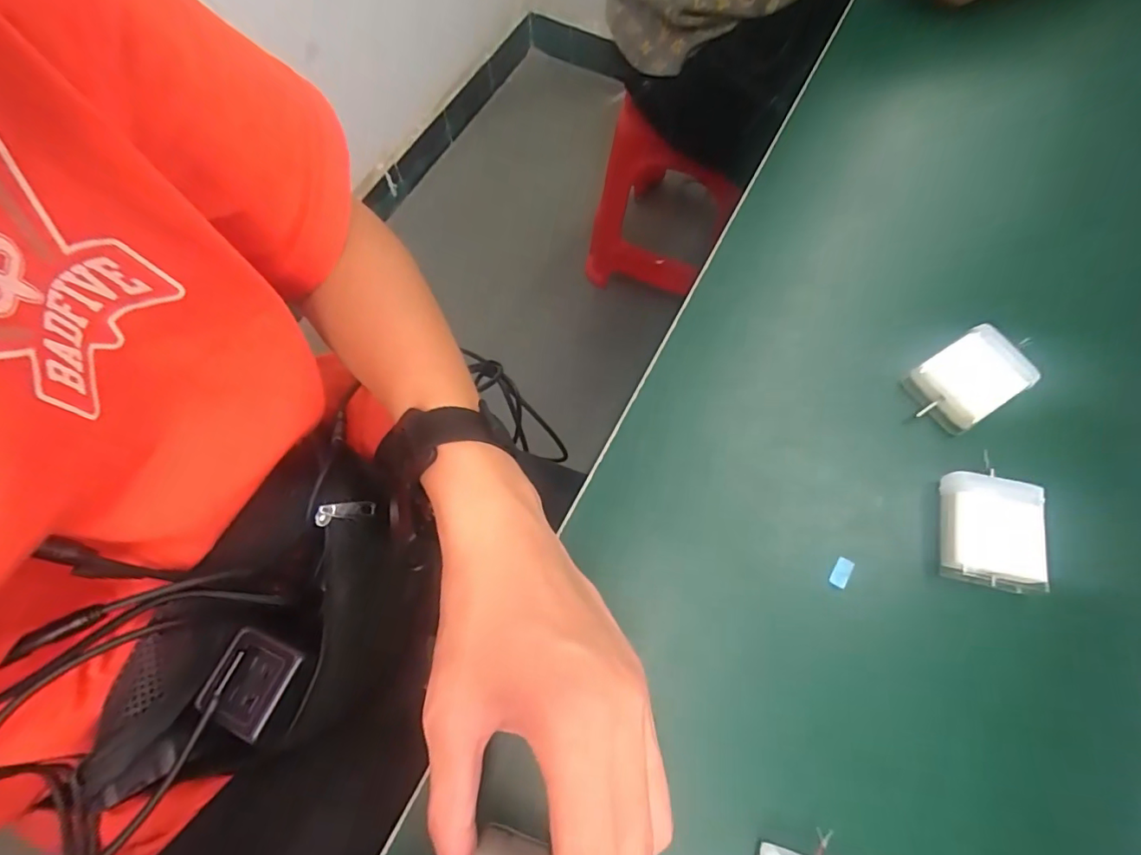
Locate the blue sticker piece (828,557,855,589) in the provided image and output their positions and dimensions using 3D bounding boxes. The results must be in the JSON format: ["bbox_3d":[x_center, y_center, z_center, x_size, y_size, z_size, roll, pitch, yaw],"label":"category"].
[{"bbox_3d":[0.135,0.072,0.260,0.009,0.004,0.014,29,72,11],"label":"blue sticker piece"}]

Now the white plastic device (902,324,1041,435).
[{"bbox_3d":[0.213,-0.025,0.283,0.053,0.022,0.040,-32,72,-11],"label":"white plastic device"}]

